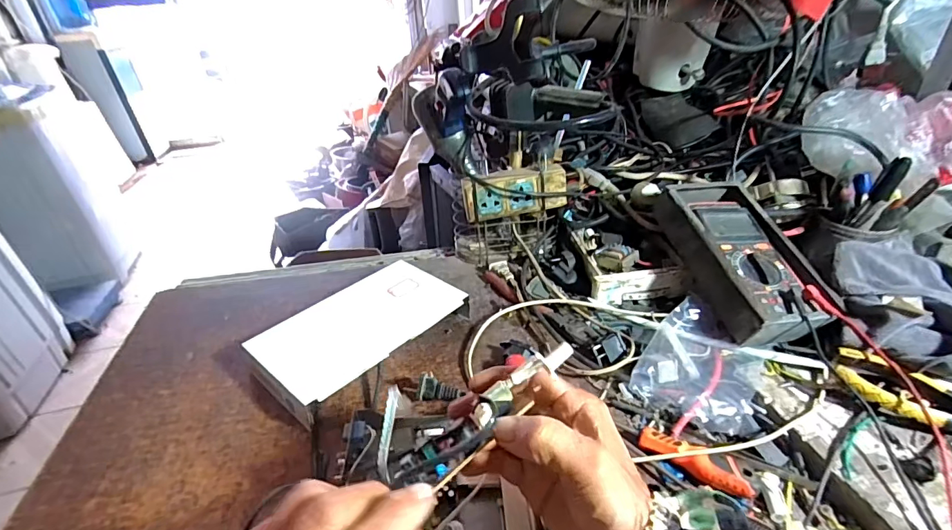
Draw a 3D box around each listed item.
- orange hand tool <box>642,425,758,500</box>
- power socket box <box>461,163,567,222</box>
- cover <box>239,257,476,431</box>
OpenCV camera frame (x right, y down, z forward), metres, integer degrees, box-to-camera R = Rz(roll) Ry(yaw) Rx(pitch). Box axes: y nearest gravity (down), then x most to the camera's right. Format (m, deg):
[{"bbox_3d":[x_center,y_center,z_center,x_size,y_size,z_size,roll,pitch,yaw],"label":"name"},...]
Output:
[{"bbox_3d":[0.184,0.165,0.392,0.090,0.013,0.019,23,41,35],"label":"orange hand tool"},{"bbox_3d":[0.051,-0.096,0.614,0.133,0.054,0.031,-7,33,-5],"label":"power socket box"},{"bbox_3d":[-0.131,0.072,0.530,0.133,0.036,0.226,24,42,36],"label":"cover"}]

